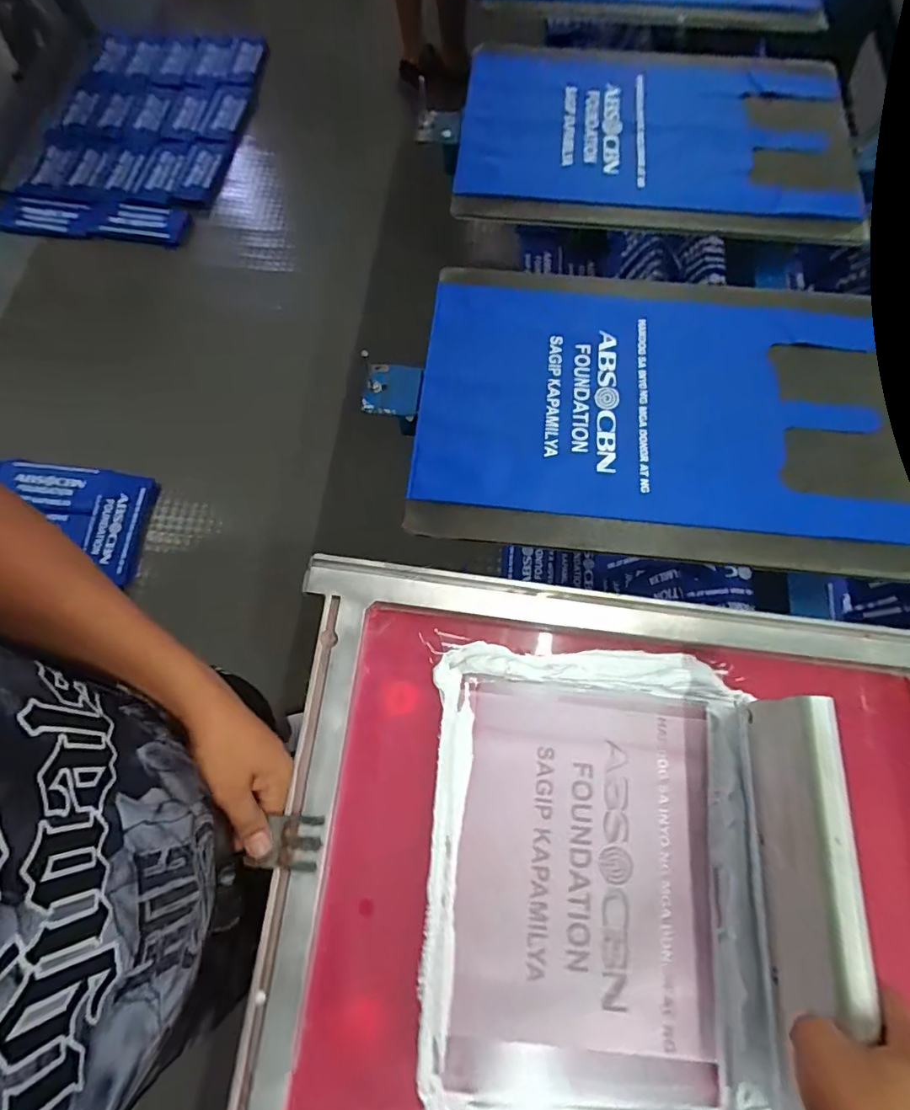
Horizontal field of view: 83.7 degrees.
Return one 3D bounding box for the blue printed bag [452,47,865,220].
[{"bbox_3d":[0.310,-0.696,0.808,0.587,0.028,0.354,6,71,4],"label":"blue printed bag"}]

